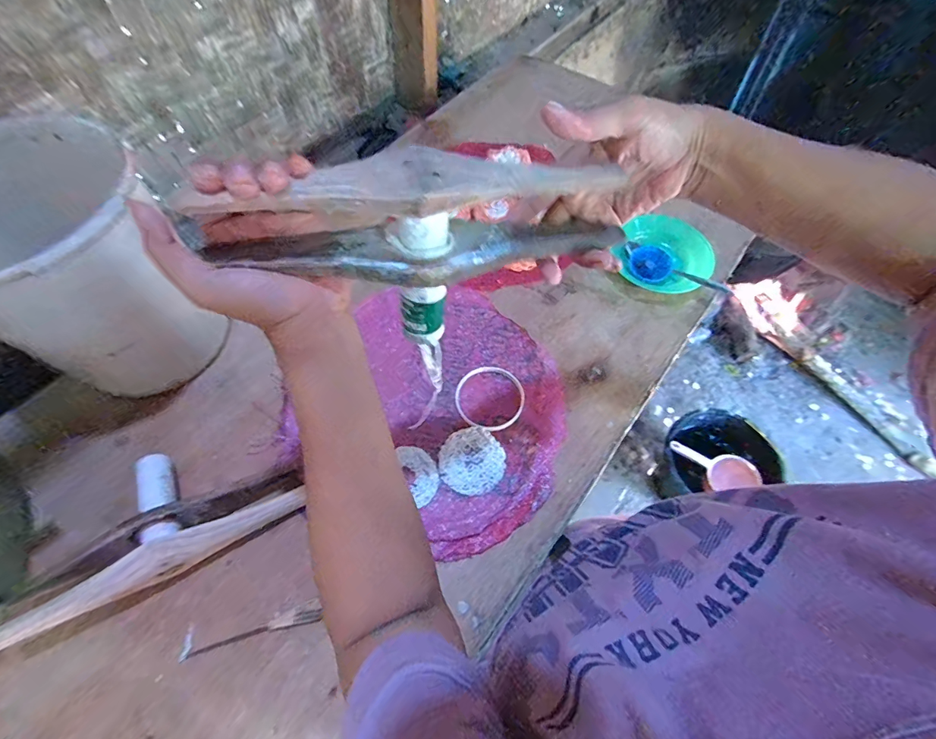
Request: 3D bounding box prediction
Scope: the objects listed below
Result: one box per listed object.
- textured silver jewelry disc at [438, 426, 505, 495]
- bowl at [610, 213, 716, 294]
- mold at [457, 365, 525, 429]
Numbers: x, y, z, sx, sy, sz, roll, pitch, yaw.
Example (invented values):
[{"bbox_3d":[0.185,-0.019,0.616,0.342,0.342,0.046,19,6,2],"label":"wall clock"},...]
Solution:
[{"bbox_3d":[0.004,0.110,0.521,0.078,0.004,0.080,3,61,0],"label":"textured silver jewelry disc"},{"bbox_3d":[0.306,-0.176,0.664,0.130,0.040,0.135,1,61,-1],"label":"bowl"},{"bbox_3d":[0.029,0.037,0.564,0.090,0.006,0.092,1,61,-1],"label":"mold"}]

